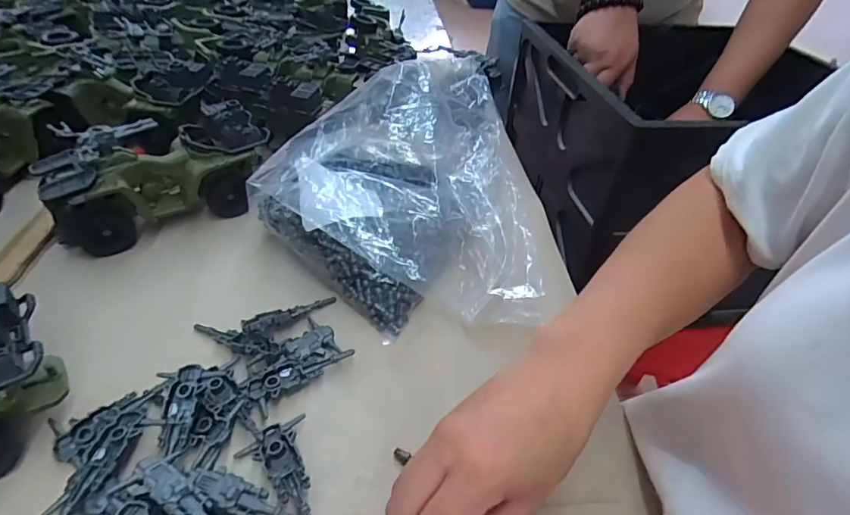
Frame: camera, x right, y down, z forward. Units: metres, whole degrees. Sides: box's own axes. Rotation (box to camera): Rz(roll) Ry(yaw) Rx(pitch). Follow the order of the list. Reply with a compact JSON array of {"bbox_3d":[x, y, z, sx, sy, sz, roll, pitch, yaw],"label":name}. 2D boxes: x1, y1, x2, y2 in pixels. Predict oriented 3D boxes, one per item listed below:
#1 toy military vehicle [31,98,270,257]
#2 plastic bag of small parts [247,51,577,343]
[{"bbox_3d":[-0.253,-0.084,0.469,0.191,0.095,0.080,-24,48,-29],"label":"toy military vehicle"},{"bbox_3d":[-0.024,-0.068,0.439,0.252,0.127,0.234,1,41,-4],"label":"plastic bag of small parts"}]

